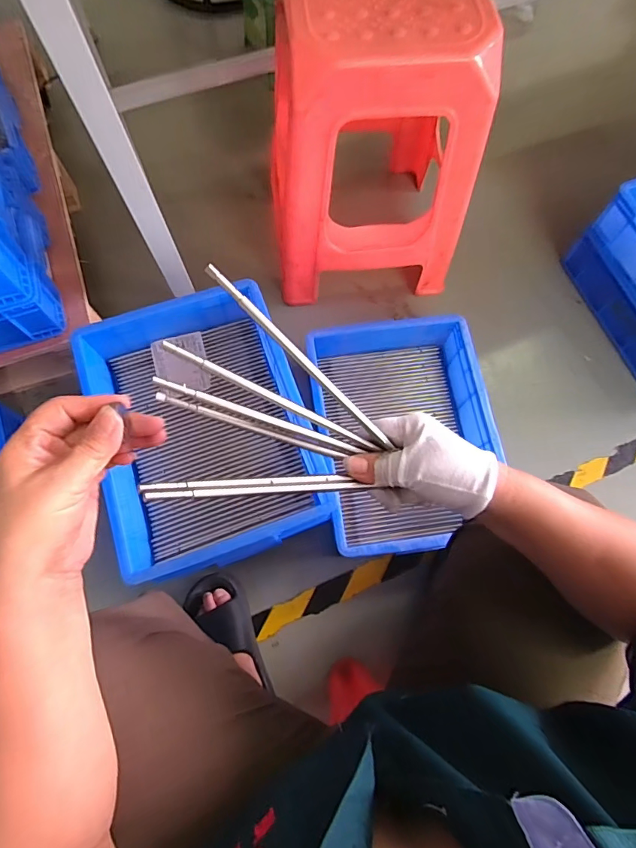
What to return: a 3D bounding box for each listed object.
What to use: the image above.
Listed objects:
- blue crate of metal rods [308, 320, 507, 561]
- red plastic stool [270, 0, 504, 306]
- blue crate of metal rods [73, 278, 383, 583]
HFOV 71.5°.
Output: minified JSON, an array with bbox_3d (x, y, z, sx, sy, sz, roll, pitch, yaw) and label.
[{"bbox_3d":[0.155,0.011,0.817,0.305,0.099,0.422,-8,72,-4],"label":"blue crate of metal rods"},{"bbox_3d":[0.087,-0.495,0.789,0.333,0.428,0.307,-4,72,-3],"label":"red plastic stool"},{"bbox_3d":[-0.182,0.004,0.716,0.304,0.114,0.412,-19,73,-8],"label":"blue crate of metal rods"}]

